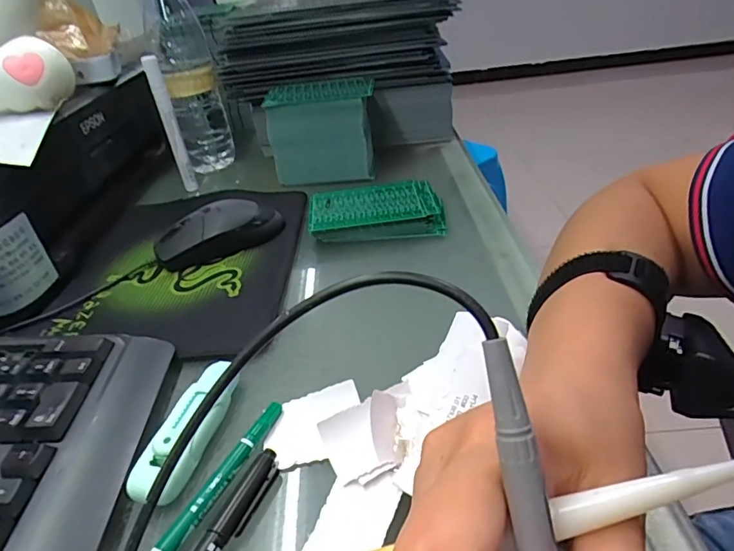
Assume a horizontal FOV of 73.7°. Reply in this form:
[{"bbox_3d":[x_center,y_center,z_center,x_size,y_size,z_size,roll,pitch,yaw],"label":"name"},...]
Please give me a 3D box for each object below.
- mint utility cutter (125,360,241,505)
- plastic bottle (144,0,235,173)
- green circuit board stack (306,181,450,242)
[{"bbox_3d":[-0.097,0.079,0.267,0.024,0.010,0.088,3,36,14],"label":"mint utility cutter"},{"bbox_3d":[-0.208,-0.235,0.568,0.057,0.223,0.055,-21,37,-19],"label":"plastic bottle"},{"bbox_3d":[0.009,-0.059,0.450,0.119,0.025,0.067,-6,35,2],"label":"green circuit board stack"}]

